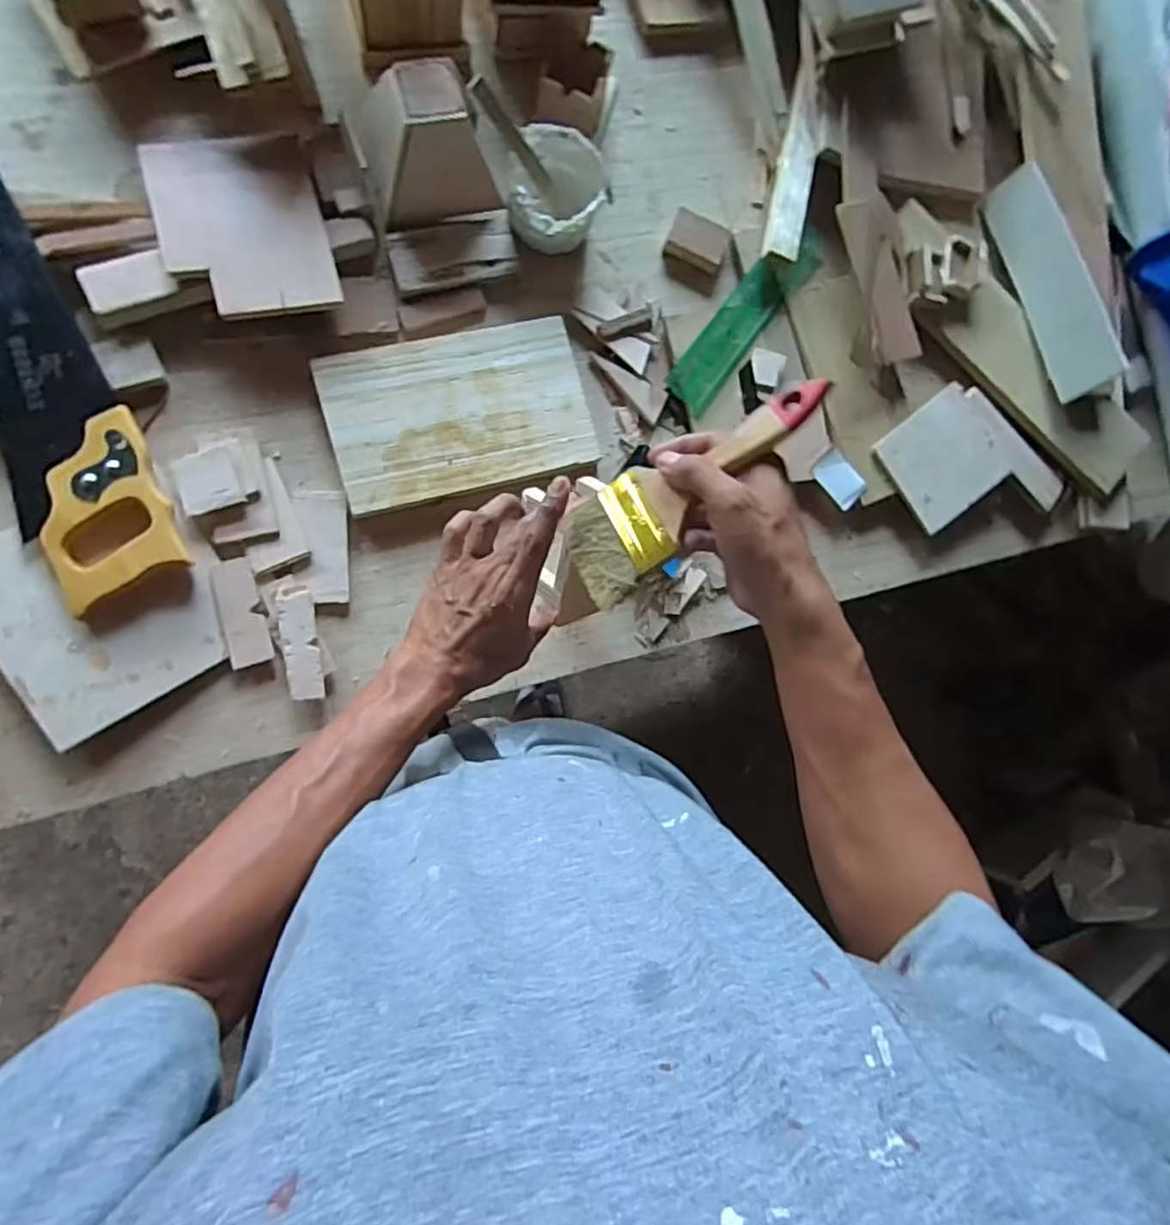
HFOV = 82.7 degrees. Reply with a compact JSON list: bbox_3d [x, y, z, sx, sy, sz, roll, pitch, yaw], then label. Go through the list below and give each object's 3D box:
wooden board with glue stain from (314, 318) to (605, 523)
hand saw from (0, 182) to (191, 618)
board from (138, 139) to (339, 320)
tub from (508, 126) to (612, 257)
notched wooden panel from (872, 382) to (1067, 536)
[{"bbox_3d":[-0.112,-0.185,0.609,0.231,0.011,0.143,-15,89,-14],"label":"wooden board with glue stain"},{"bbox_3d":[-0.440,-0.202,0.539,0.097,0.035,0.397,-23,90,-14],"label":"hand saw"},{"bbox_3d":[-0.296,-0.337,0.576,0.132,0.007,0.177,-13,79,-17],"label":"board"},{"bbox_3d":[-0.025,-0.393,0.636,0.095,0.067,0.096,1,85,-13],"label":"tub"},{"bbox_3d":[0.409,-0.153,0.700,0.171,0.011,0.163,-35,93,-13],"label":"notched wooden panel"}]

